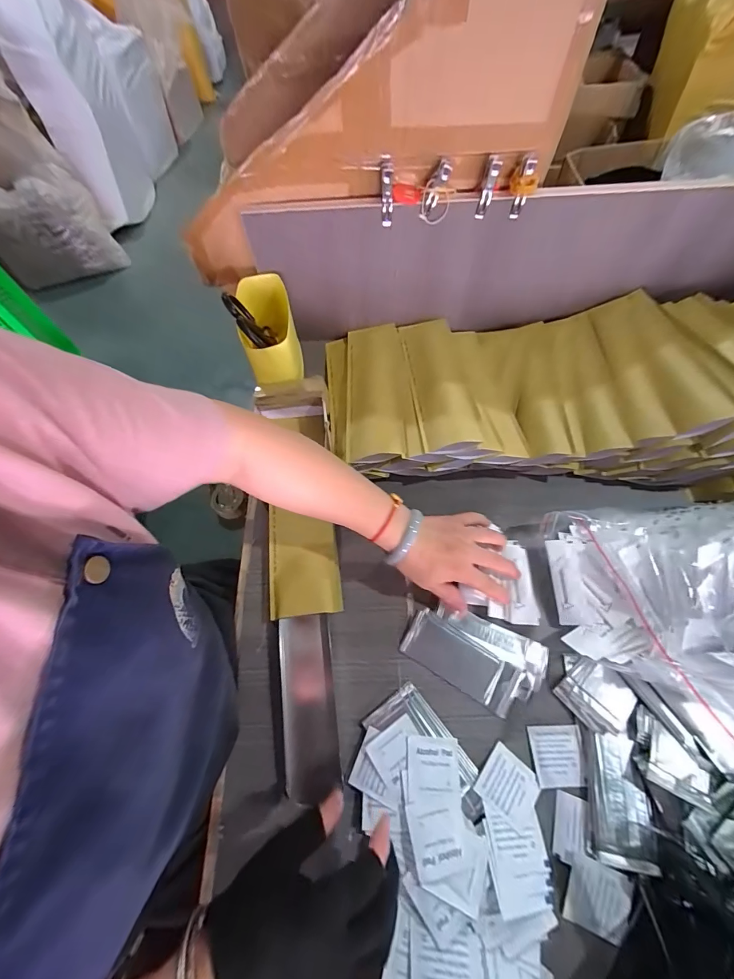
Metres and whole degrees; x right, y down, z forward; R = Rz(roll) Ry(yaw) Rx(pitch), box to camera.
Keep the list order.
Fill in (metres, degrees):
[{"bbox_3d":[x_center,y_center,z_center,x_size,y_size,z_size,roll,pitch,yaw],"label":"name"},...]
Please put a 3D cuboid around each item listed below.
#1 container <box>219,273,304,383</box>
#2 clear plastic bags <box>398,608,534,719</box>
[{"bbox_3d":[-0.140,-0.230,0.512,0.073,0.117,0.159,-13,63,-4],"label":"container"},{"bbox_3d":[0.106,0.186,0.391,0.134,0.011,0.052,28,68,16],"label":"clear plastic bags"}]

